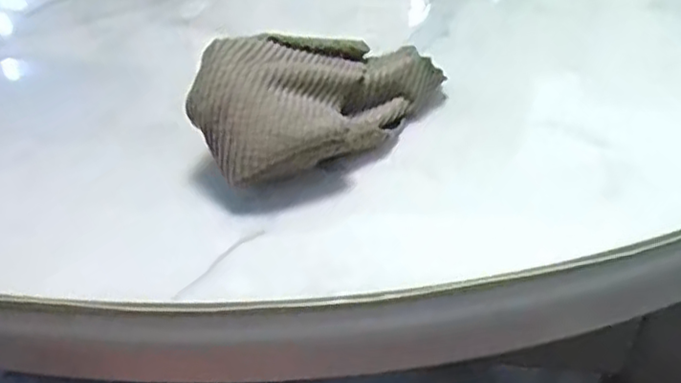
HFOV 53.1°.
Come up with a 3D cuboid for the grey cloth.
[{"bbox_3d":[-0.013,-0.062,0.390,0.077,0.053,0.150,28,49,31],"label":"grey cloth"}]

